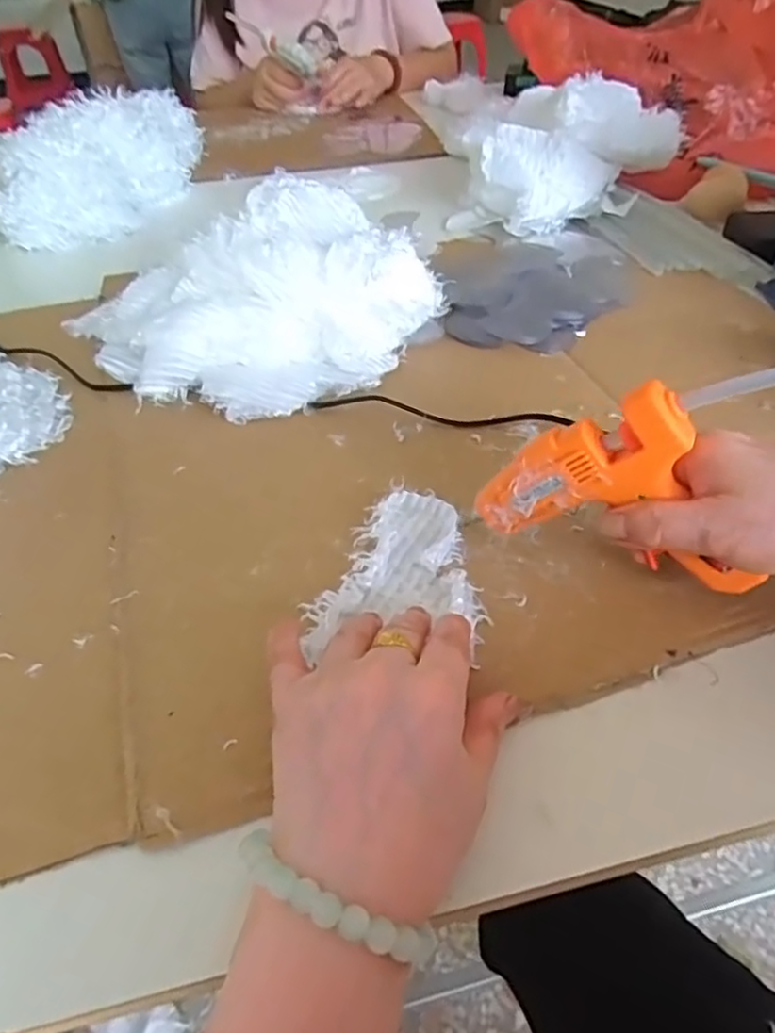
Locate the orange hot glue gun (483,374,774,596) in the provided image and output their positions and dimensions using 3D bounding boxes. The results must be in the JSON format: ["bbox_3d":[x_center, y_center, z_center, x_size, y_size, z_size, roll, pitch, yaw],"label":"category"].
[{"bbox_3d":[0.114,-0.020,0.327,0.133,0.085,0.026,15,47,18],"label":"orange hot glue gun"}]

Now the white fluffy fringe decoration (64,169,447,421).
[{"bbox_3d":[-0.086,-0.164,0.508,0.246,0.084,0.171,-26,50,-22],"label":"white fluffy fringe decoration"}]

